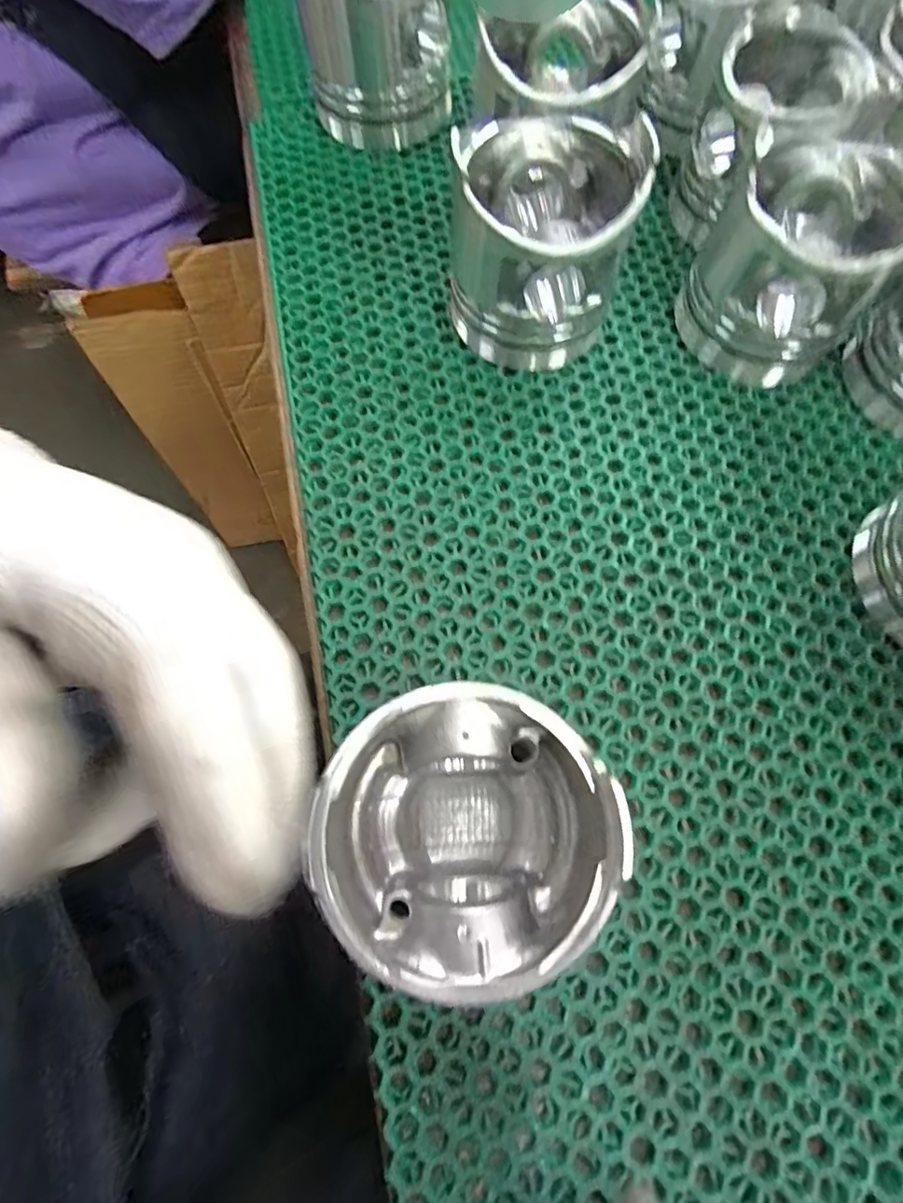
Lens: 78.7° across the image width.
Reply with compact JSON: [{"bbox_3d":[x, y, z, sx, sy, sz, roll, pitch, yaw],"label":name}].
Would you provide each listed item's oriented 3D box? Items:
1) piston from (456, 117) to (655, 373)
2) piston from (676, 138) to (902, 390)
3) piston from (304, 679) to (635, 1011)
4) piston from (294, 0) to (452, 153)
[{"bbox_3d":[0.045,-0.190,0.292,0.095,0.081,0.097,17,71,5],"label":"piston"},{"bbox_3d":[0.179,-0.180,0.289,0.091,0.087,0.093,36,74,11],"label":"piston"},{"bbox_3d":[0.004,0.080,0.198,0.090,0.082,0.086,0,71,-1],"label":"piston"},{"bbox_3d":[-0.047,-0.353,0.343,0.089,0.088,0.089,-9,71,-4],"label":"piston"}]

